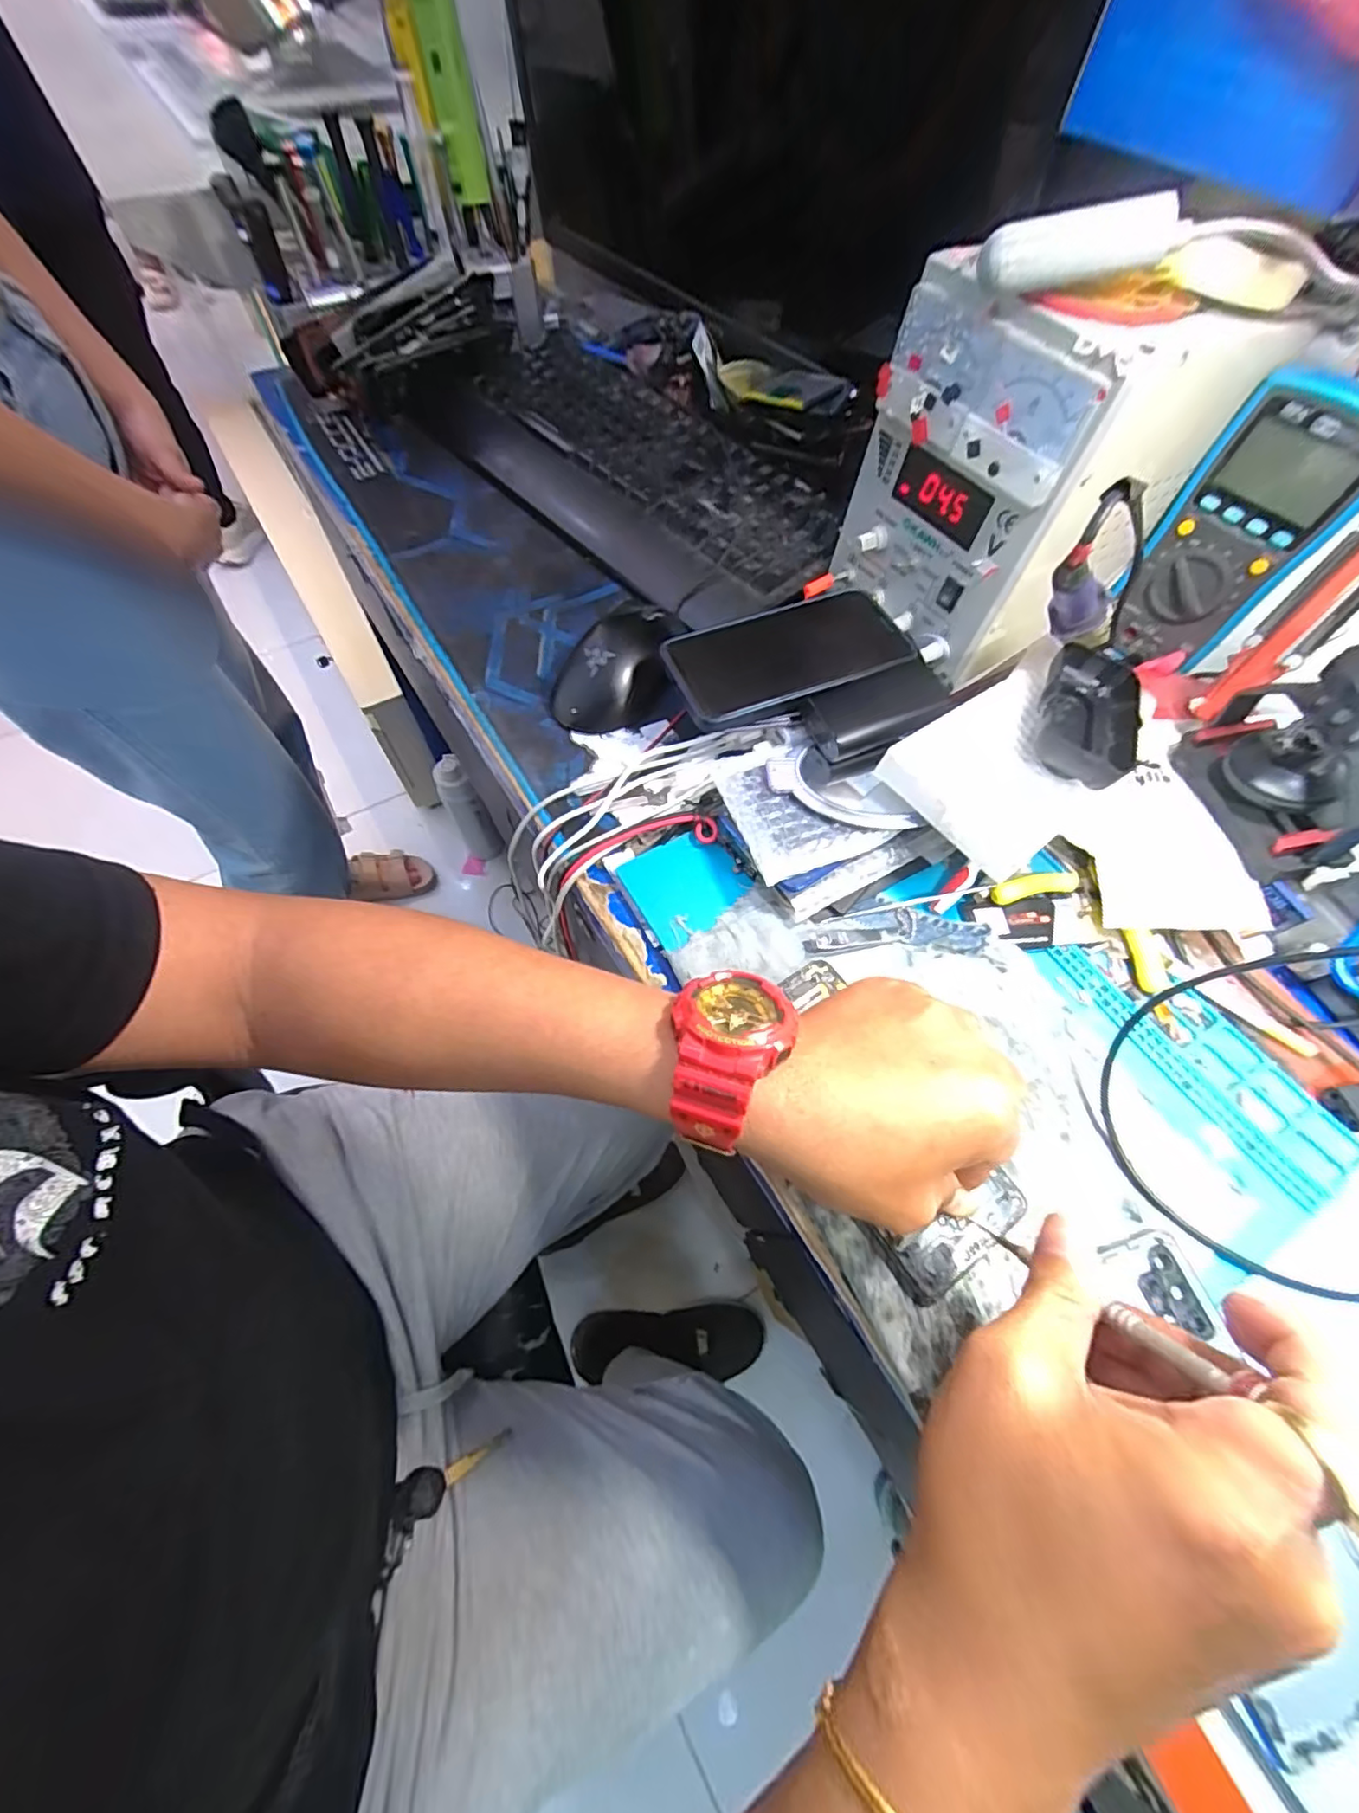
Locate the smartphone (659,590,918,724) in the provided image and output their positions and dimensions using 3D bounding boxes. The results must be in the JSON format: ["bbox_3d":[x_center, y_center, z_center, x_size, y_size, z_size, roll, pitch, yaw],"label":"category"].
[{"bbox_3d":[0.069,-0.168,0.392,0.151,0.014,0.086,-18,65,-12],"label":"smartphone"}]

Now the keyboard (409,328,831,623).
[{"bbox_3d":[-0.048,-0.403,0.551,0.190,0.040,0.446,-38,70,-20],"label":"keyboard"}]

